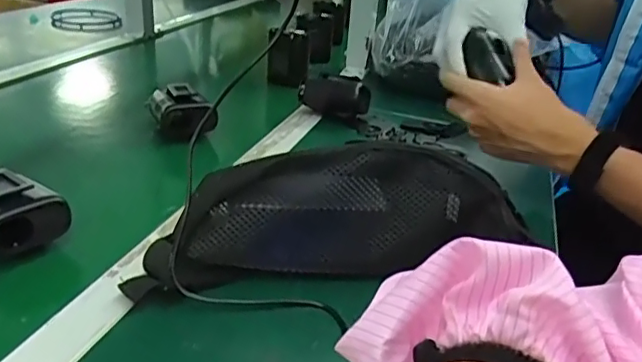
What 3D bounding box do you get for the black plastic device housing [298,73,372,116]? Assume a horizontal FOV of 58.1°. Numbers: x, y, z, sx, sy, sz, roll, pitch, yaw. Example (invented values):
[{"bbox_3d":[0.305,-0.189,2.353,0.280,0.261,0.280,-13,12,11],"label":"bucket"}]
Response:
[{"bbox_3d":[0.017,-0.107,0.754,0.088,0.054,0.041,13,28,13],"label":"black plastic device housing"}]

